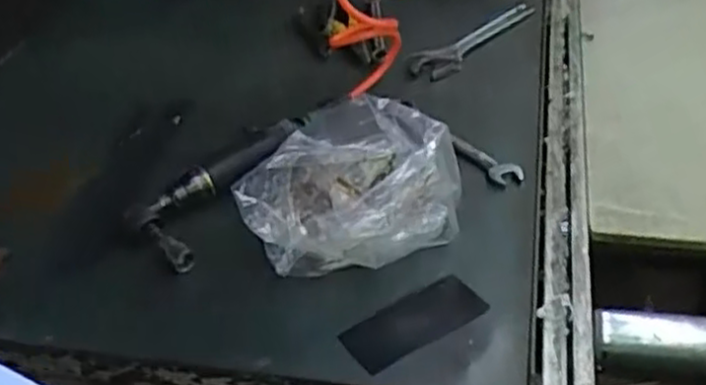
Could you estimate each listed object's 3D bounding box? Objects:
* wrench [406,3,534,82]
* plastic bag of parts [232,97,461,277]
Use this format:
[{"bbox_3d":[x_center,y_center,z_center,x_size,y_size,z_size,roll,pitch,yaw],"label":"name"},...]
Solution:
[{"bbox_3d":[0.164,-0.204,0.993,0.224,0.014,0.068,-30,44,-27],"label":"wrench"},{"bbox_3d":[0.001,-0.008,0.705,0.189,0.094,0.178,0,39,7],"label":"plastic bag of parts"}]

